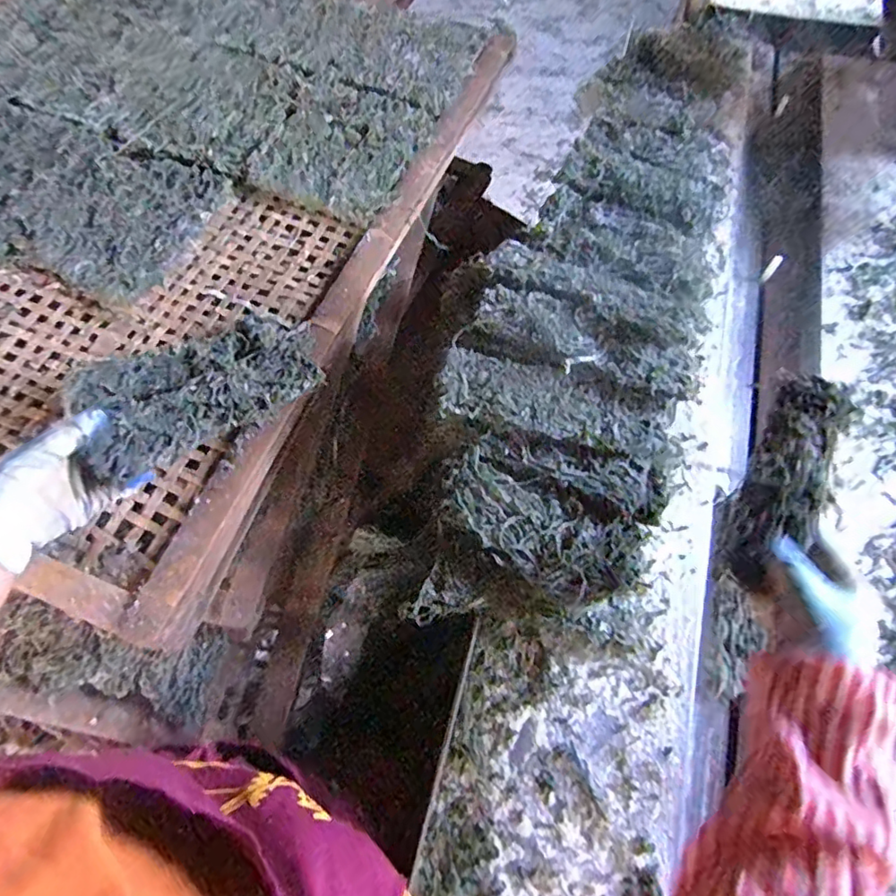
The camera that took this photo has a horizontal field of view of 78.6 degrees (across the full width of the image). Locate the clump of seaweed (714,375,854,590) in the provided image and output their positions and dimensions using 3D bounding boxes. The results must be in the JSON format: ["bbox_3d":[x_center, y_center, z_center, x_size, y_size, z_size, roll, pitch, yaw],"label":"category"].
[{"bbox_3d":[0.307,0.017,0.491,0.062,0.044,0.211,32,70,14],"label":"clump of seaweed"}]

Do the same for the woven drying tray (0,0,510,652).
[{"bbox_3d":[-0.433,-0.355,0.703,0.782,0.054,0.950,19,65,9],"label":"woven drying tray"}]

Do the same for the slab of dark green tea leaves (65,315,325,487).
[{"bbox_3d":[-0.242,-0.064,0.536,0.215,0.047,0.131,-29,67,-14],"label":"slab of dark green tea leaves"}]

